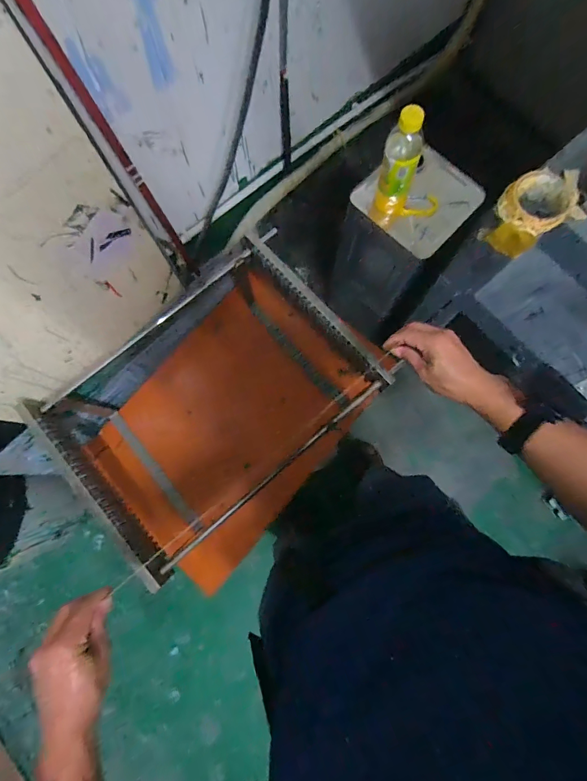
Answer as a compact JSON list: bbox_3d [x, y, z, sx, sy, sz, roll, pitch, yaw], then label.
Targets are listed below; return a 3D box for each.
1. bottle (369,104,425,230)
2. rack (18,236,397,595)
[{"bbox_3d":[0.209,-0.443,0.729,0.083,0.236,0.088,19,79,4],"label":"bottle"},{"bbox_3d":[-0.166,0.001,0.717,0.593,0.121,0.440,-40,81,-7],"label":"rack"}]

